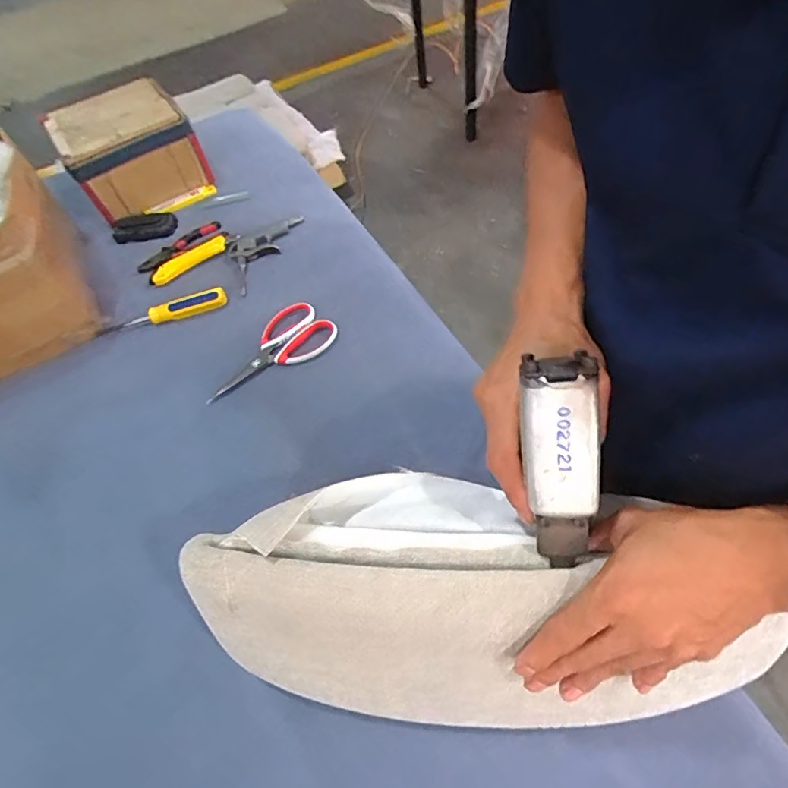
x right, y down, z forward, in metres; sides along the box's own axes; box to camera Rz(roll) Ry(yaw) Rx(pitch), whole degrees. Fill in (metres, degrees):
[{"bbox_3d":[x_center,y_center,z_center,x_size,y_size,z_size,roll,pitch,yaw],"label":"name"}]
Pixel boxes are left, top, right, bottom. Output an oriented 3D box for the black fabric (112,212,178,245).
[{"bbox_3d":[-0.436,-0.291,0.857,0.106,0.025,0.059,-23,60,-13],"label":"black fabric"}]

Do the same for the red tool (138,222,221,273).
[{"bbox_3d":[-0.369,-0.255,0.840,0.045,0.010,0.153,37,69,28],"label":"red tool"}]

